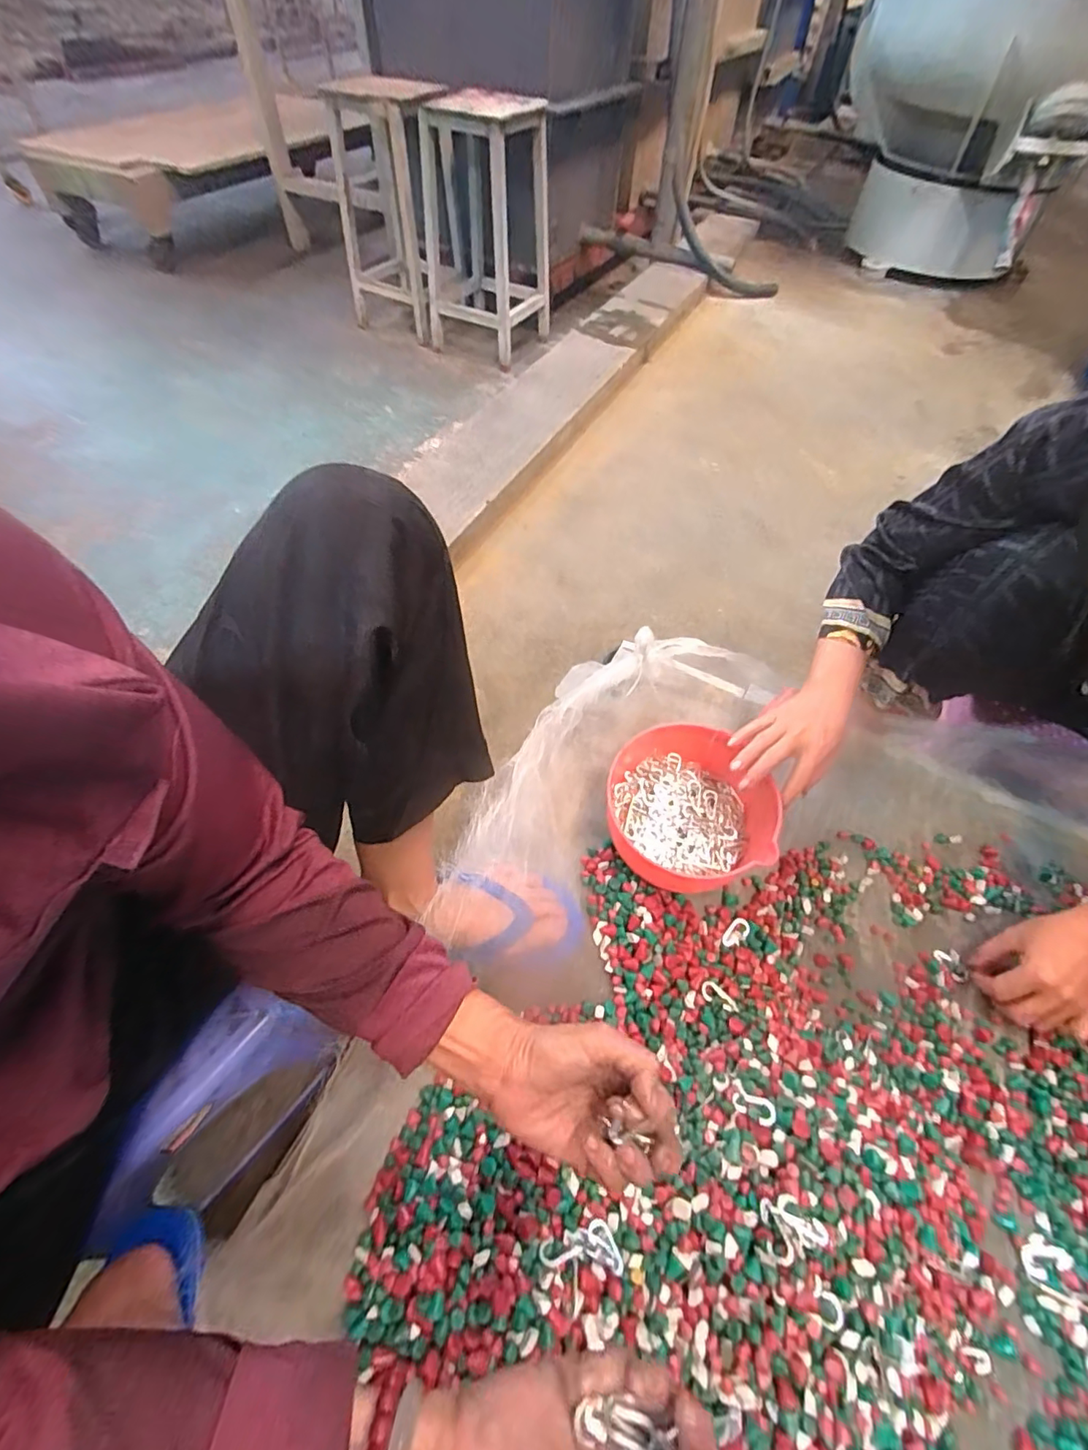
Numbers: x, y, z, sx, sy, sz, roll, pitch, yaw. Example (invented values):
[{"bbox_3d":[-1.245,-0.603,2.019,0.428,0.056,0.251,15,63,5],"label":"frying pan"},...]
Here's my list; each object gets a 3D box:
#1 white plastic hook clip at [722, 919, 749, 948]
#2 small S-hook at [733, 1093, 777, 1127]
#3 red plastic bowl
[{"bbox_3d":[0.213,0.231,0.608,0.041,0.005,0.019,-37,65,-24],"label":"white plastic hook clip"},{"bbox_3d":[0.184,0.336,0.481,0.034,0.004,0.020,10,44,22],"label":"small S-hook"},{"bbox_3d":[0.161,0.100,0.634,0.171,0.101,0.182,1,56,-1],"label":"red plastic bowl"}]

